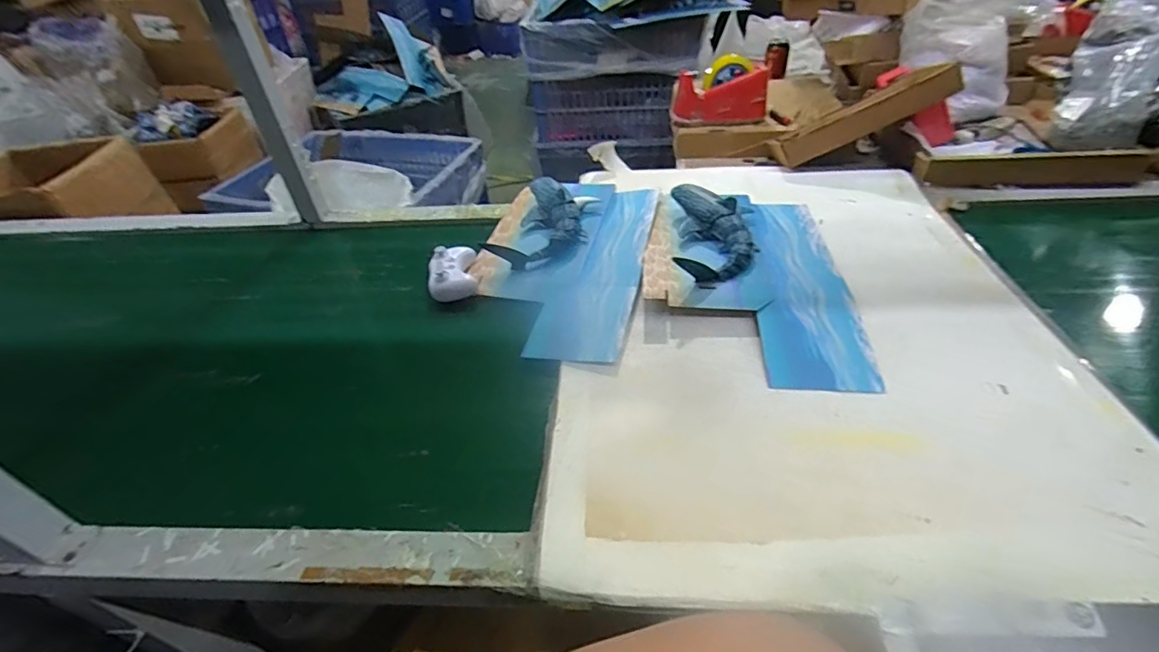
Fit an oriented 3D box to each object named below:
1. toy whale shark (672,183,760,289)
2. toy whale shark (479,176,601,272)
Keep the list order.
[{"bbox_3d":[0.208,-0.147,0.797,0.124,0.056,0.229,3,42,10],"label":"toy whale shark"},{"bbox_3d":[-0.057,-0.187,0.890,0.151,0.060,0.243,8,43,14],"label":"toy whale shark"}]

